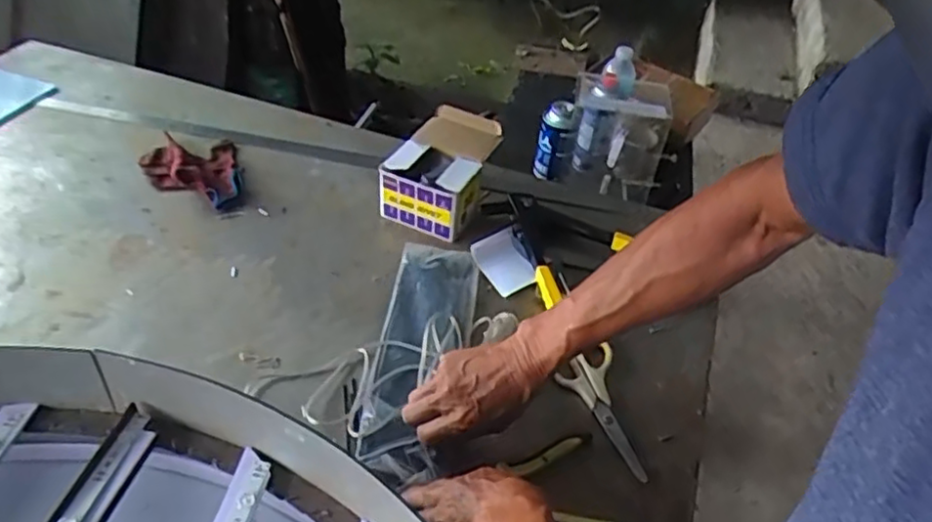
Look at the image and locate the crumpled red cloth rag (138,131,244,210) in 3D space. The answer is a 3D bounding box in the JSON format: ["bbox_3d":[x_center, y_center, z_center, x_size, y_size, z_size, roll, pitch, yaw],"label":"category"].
[{"bbox_3d":[-0.384,-0.132,0.942,0.126,0.034,0.170,-13,46,-20],"label":"crumpled red cloth rag"}]

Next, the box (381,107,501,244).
[{"bbox_3d":[-0.034,-0.126,0.928,0.123,0.085,0.176,15,43,10],"label":"box"}]

